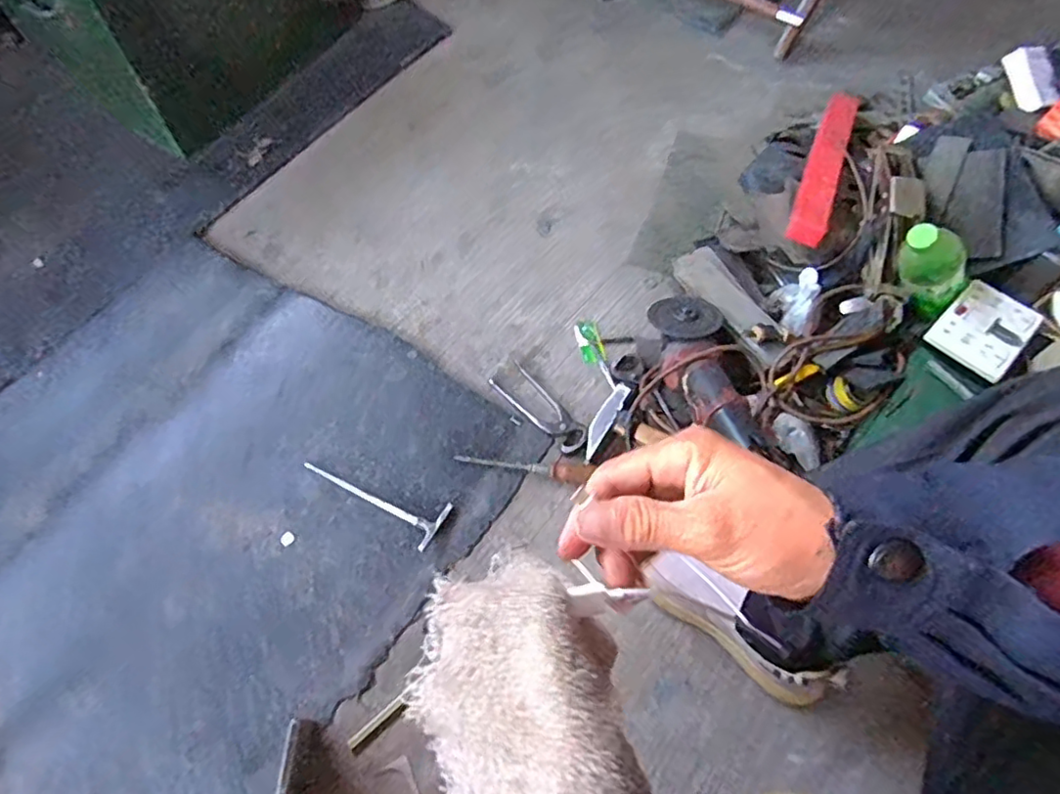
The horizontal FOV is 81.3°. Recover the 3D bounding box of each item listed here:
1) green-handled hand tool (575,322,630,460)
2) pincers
[{"bbox_3d":[0.102,-0.019,0.854,0.065,0.045,0.226,-2,63,-3],"label":"green-handled hand tool"},{"bbox_3d":[0.015,0.013,0.842,0.053,0.022,0.158,-38,71,-19],"label":"pincers"}]

